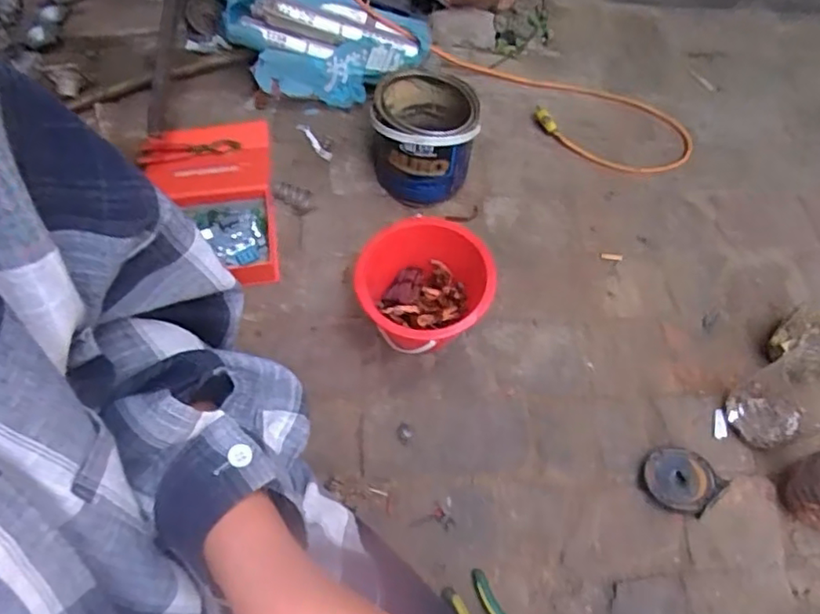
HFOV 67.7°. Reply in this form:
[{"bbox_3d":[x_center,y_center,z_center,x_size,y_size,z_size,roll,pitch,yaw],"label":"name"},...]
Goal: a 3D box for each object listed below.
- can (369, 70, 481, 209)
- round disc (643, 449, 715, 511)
[{"bbox_3d":[0.025,-0.276,0.999,0.159,0.170,0.169,0,61,0],"label":"can"},{"bbox_3d":[0.346,0.221,0.786,0.082,0.017,0.082,-3,47,14],"label":"round disc"}]

